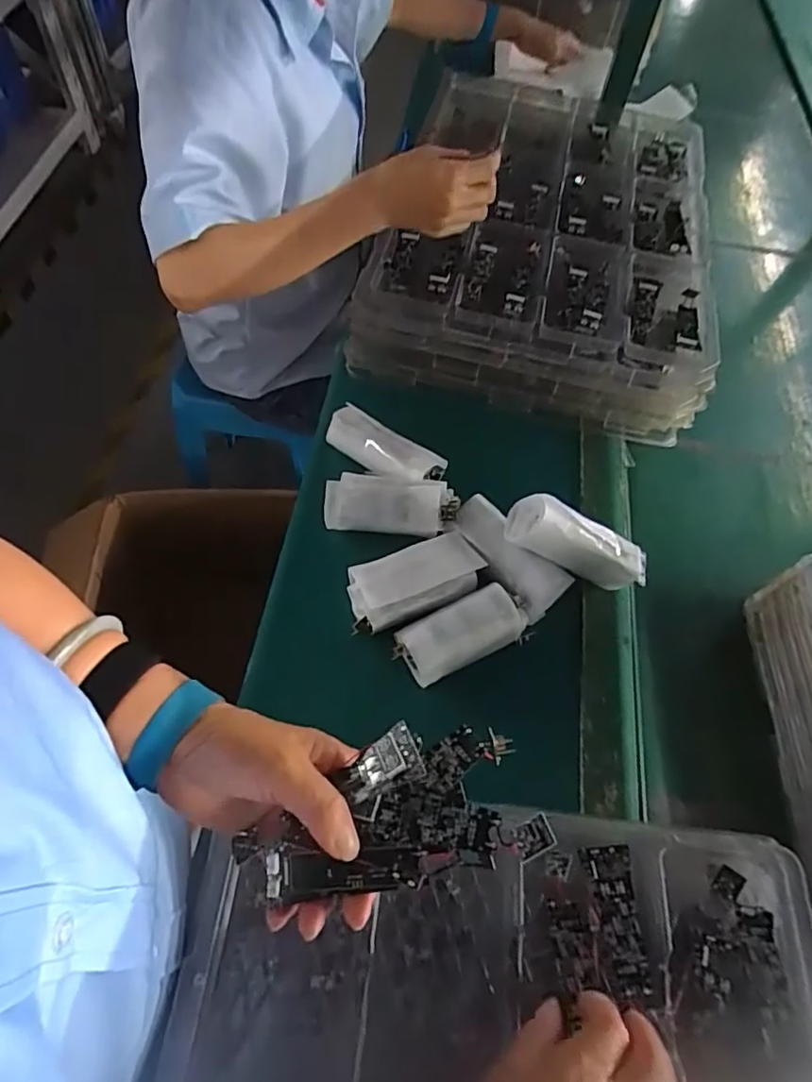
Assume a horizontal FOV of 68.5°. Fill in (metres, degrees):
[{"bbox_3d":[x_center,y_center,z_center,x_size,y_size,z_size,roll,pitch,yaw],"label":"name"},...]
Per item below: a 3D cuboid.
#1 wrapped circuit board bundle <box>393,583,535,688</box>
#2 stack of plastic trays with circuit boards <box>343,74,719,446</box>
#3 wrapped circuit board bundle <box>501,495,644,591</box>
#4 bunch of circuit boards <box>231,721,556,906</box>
[{"bbox_3d":[0.053,0.081,0.537,0.125,0.031,0.054,-21,65,-14],"label":"wrapped circuit board bundle"},{"bbox_3d":[0.192,-0.423,0.810,0.404,0.101,0.587,12,61,3],"label":"stack of plastic trays with circuit boards"},{"bbox_3d":[0.167,0.004,0.566,0.135,0.064,0.043,26,61,-9],"label":"wrapped circuit board bundle"},{"bbox_3d":[-0.011,0.144,0.316,0.153,0.034,0.072,-9,62,-9],"label":"bunch of circuit boards"}]

